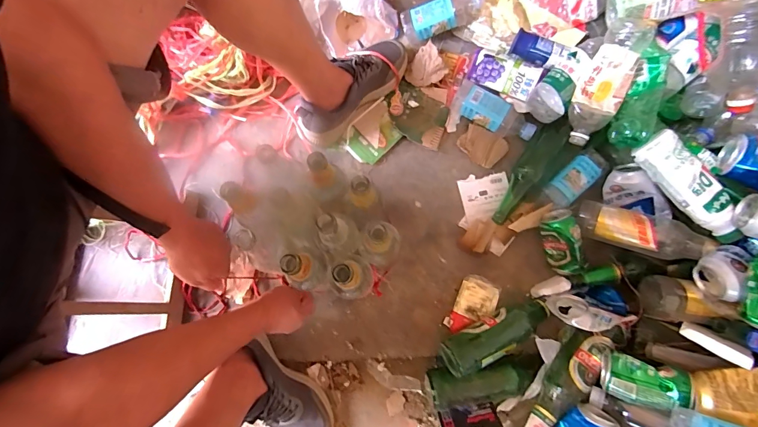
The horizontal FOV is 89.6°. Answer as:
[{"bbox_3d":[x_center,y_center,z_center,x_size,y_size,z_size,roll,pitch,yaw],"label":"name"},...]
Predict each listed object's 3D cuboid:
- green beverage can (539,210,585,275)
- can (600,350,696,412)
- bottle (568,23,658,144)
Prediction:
[{"bbox_3d":[0.329,0.054,0.694,0.052,0.071,0.114,-12,79,-1],"label":"green beverage can"},{"bbox_3d":[0.401,0.255,0.579,0.115,0.060,0.066,8,85,37],"label":"can"},{"bbox_3d":[0.392,-0.228,0.670,0.079,0.074,0.217,23,107,5],"label":"bottle"}]

